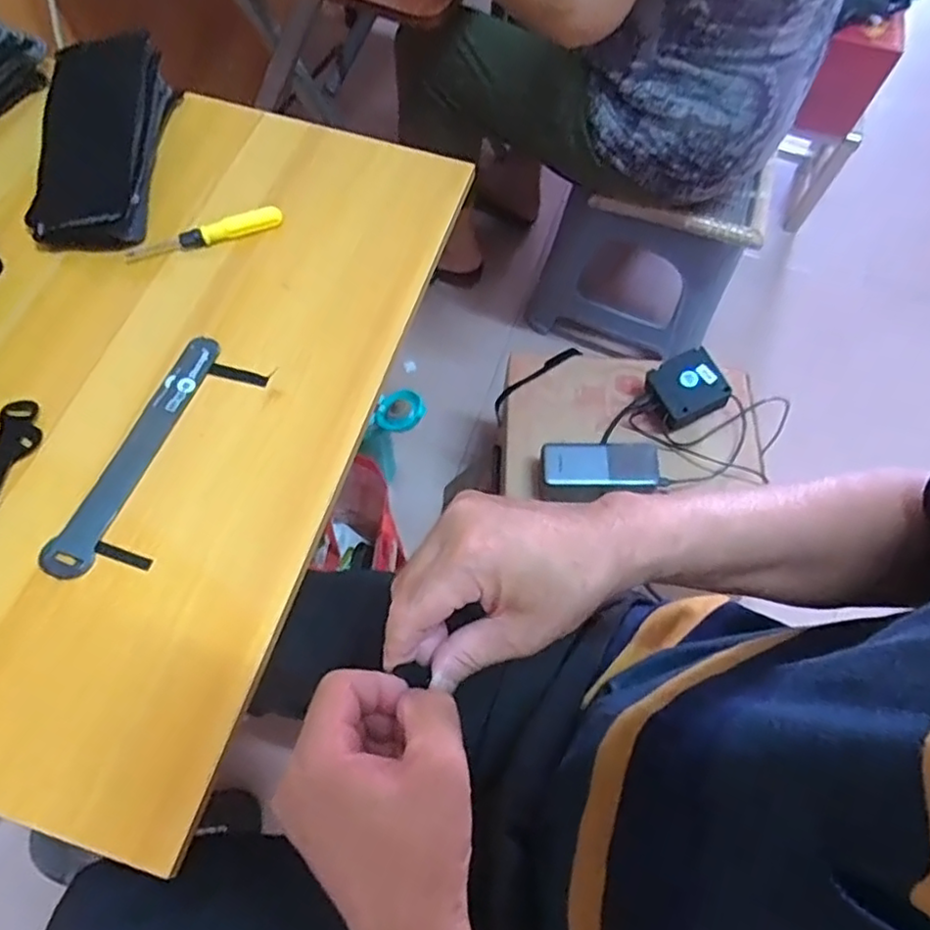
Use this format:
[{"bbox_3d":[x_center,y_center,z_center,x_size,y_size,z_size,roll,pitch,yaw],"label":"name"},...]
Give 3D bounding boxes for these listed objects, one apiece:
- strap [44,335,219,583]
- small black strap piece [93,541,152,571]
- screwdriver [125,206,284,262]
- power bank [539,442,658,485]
[{"bbox_3d":[-0.235,-0.012,0.464,0.029,0.008,0.197,20,66,7],"label":"strap"},{"bbox_3d":[-0.230,0.061,0.432,0.039,0.004,0.008,18,66,5],"label":"small black strap piece"},{"bbox_3d":[-0.219,-0.194,0.542,0.129,0.014,0.012,-21,68,-12],"label":"screwdriver"},{"bbox_3d":[0.152,-0.002,0.721,0.128,0.021,0.049,5,65,0],"label":"power bank"}]

